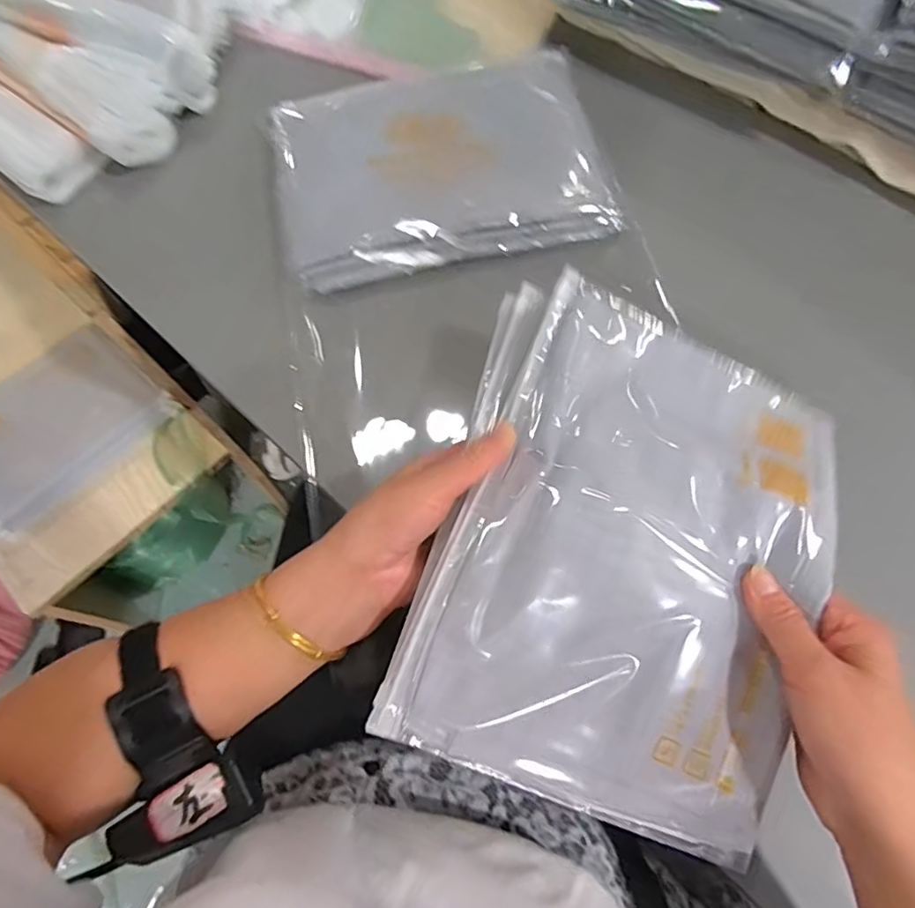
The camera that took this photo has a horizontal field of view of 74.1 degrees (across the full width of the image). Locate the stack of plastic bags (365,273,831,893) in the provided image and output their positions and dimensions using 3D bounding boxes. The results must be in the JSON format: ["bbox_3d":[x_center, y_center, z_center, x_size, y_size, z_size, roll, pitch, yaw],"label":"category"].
[{"bbox_3d":[0.095,0.044,0.343,0.208,0.044,0.281,17,70,10],"label":"stack of plastic bags"}]

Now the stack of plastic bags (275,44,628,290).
[{"bbox_3d":[-0.021,-0.277,0.564,0.297,0.043,0.224,-13,68,-2],"label":"stack of plastic bags"}]

